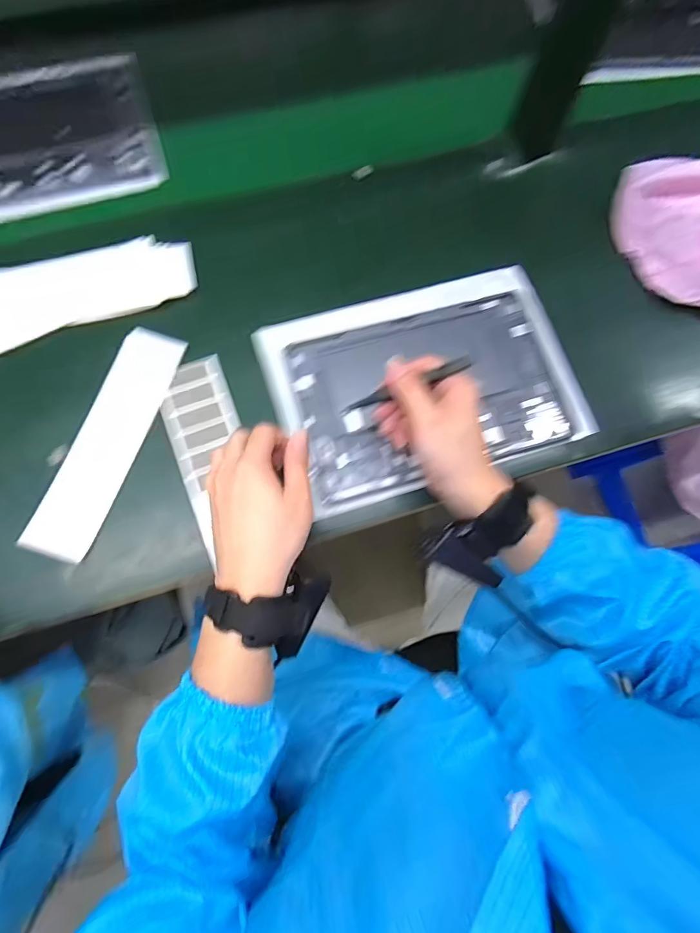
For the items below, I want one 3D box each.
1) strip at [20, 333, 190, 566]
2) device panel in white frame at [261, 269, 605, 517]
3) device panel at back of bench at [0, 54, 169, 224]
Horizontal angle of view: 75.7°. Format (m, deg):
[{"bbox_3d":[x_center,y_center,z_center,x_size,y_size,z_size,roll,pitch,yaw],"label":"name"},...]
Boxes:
[{"bbox_3d":[-0.225,-0.026,0.421,0.061,0.013,0.224,18,75,3],"label":"strip"},{"bbox_3d":[0.071,-0.084,0.452,0.284,0.026,0.199,-17,75,-7],"label":"device panel in white frame"},{"bbox_3d":[-0.375,-0.378,0.520,0.286,0.024,0.233,-20,76,-7],"label":"device panel at back of bench"}]

